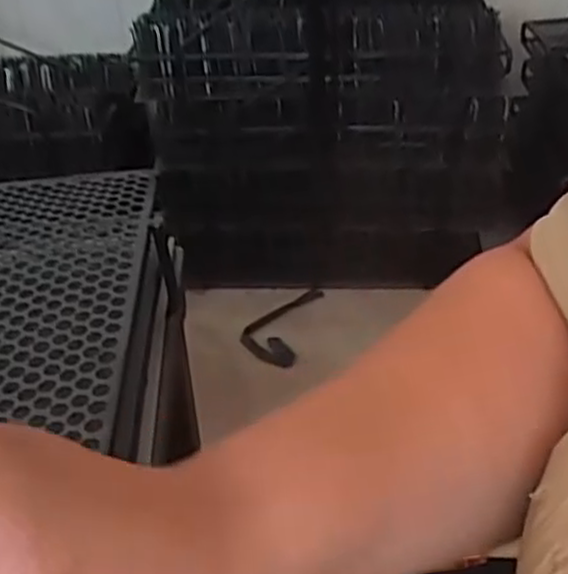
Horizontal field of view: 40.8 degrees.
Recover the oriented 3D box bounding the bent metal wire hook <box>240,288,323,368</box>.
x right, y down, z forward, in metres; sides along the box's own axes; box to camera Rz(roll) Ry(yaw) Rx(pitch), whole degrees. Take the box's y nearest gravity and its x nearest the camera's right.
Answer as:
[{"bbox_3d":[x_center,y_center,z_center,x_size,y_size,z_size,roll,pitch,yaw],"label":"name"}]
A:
[{"bbox_3d":[-0.009,0.059,1.317,0.107,0.027,0.222,7,36,14],"label":"bent metal wire hook"}]

